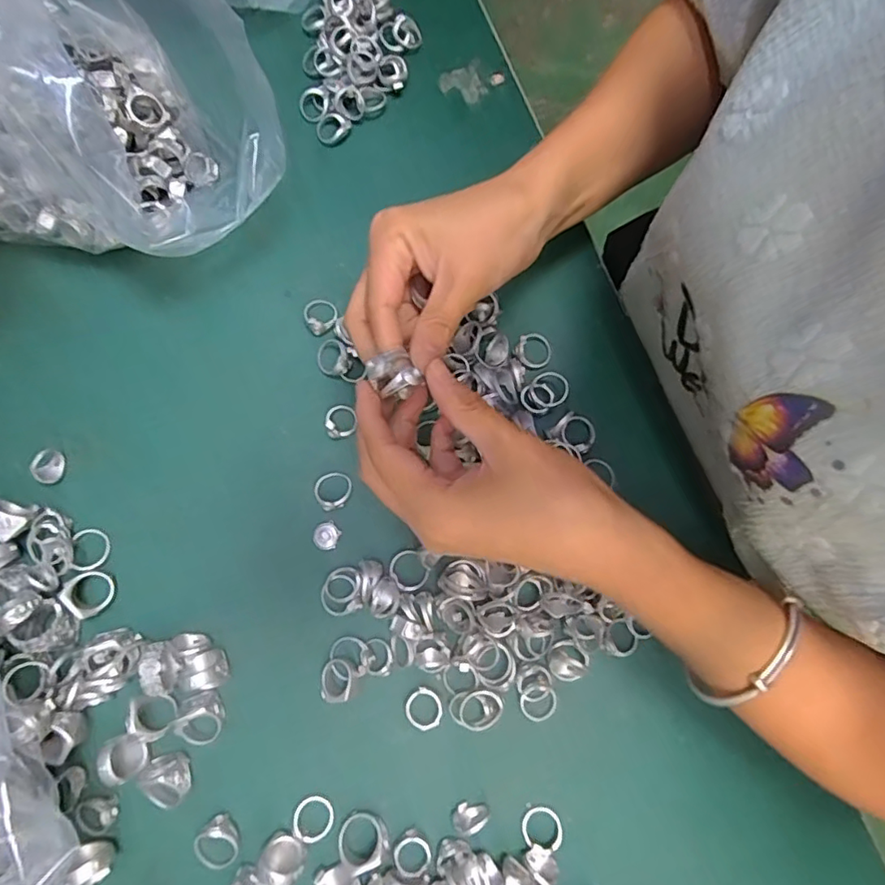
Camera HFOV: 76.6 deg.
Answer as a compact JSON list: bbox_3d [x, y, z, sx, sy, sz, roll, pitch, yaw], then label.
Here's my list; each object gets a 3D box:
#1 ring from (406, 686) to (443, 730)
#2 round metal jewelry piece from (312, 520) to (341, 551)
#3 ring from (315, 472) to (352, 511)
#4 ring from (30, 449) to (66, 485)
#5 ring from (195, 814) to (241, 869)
[{"bbox_3d":[-0.011,0.154,0.325,0.022,0.008,0.020,0,80,0],"label":"ring"},{"bbox_3d":[-0.072,0.057,0.345,0.016,0.004,0.018,23,81,4],"label":"round metal jewelry piece"},{"bbox_3d":[-0.067,0.030,0.348,0.023,0.008,0.023,0,80,0],"label":"ring"},{"bbox_3d":[-0.243,0.015,0.345,0.010,0.018,0.021,28,81,5],"label":"ring"},{"bbox_3d":[-0.125,0.224,0.311,0.024,0.010,0.027,35,82,6],"label":"ring"}]

